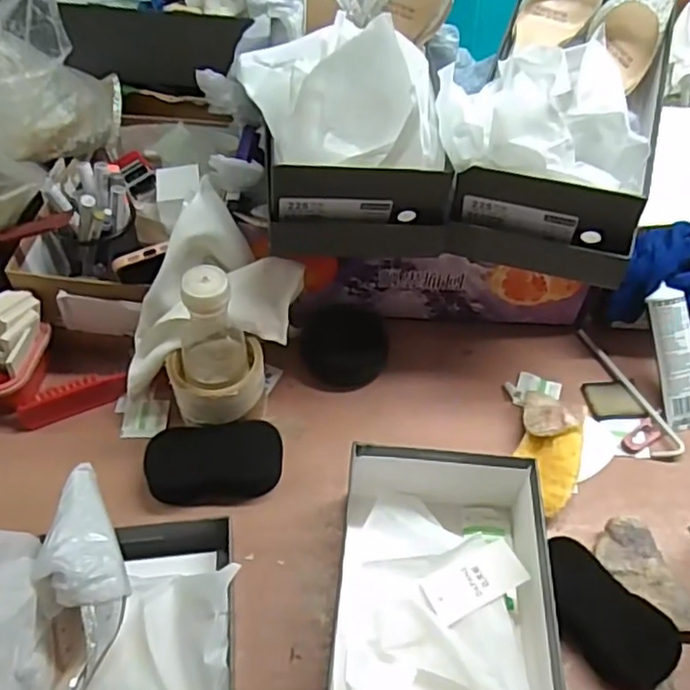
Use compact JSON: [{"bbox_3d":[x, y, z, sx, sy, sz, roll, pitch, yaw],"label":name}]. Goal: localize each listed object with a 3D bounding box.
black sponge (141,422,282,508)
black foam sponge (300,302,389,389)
[{"bbox_3d":[-0.122,0.110,0.611,0.121,0.047,0.069,-6,51,-7],"label":"black sponge"},{"bbox_3d":[0.000,-0.002,0.720,0.093,0.027,0.097,3,50,1],"label":"black foam sponge"}]

